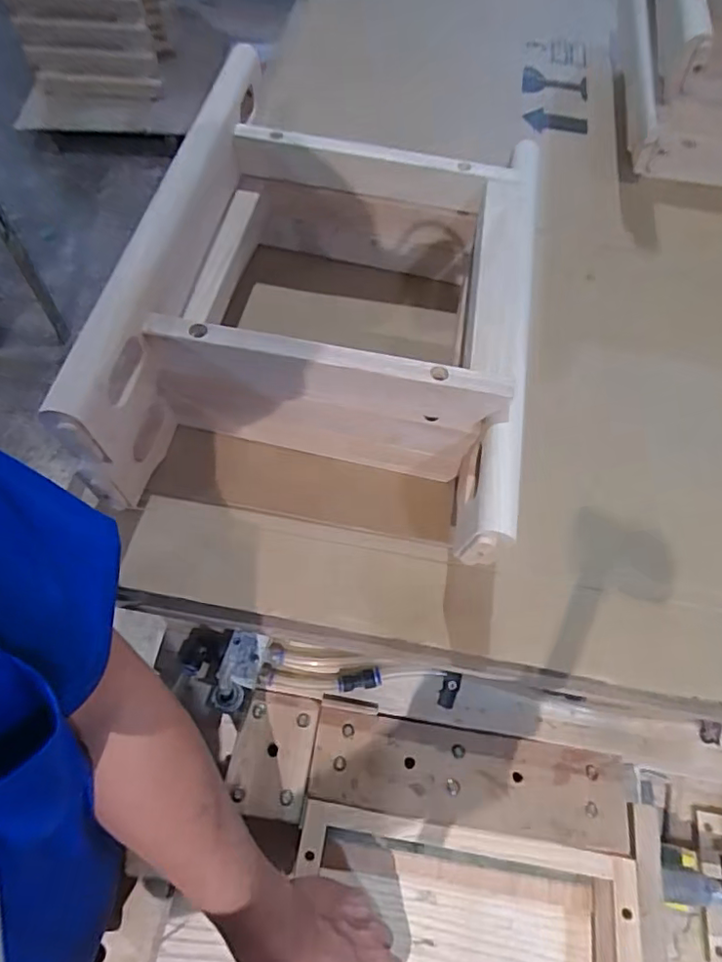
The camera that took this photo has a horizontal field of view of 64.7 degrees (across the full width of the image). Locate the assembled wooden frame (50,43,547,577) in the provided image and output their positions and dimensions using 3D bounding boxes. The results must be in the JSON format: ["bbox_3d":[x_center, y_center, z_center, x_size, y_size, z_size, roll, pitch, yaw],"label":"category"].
[{"bbox_3d":[-0.026,-0.139,0.532,0.332,0.158,0.399,11,62,3],"label":"assembled wooden frame"}]

